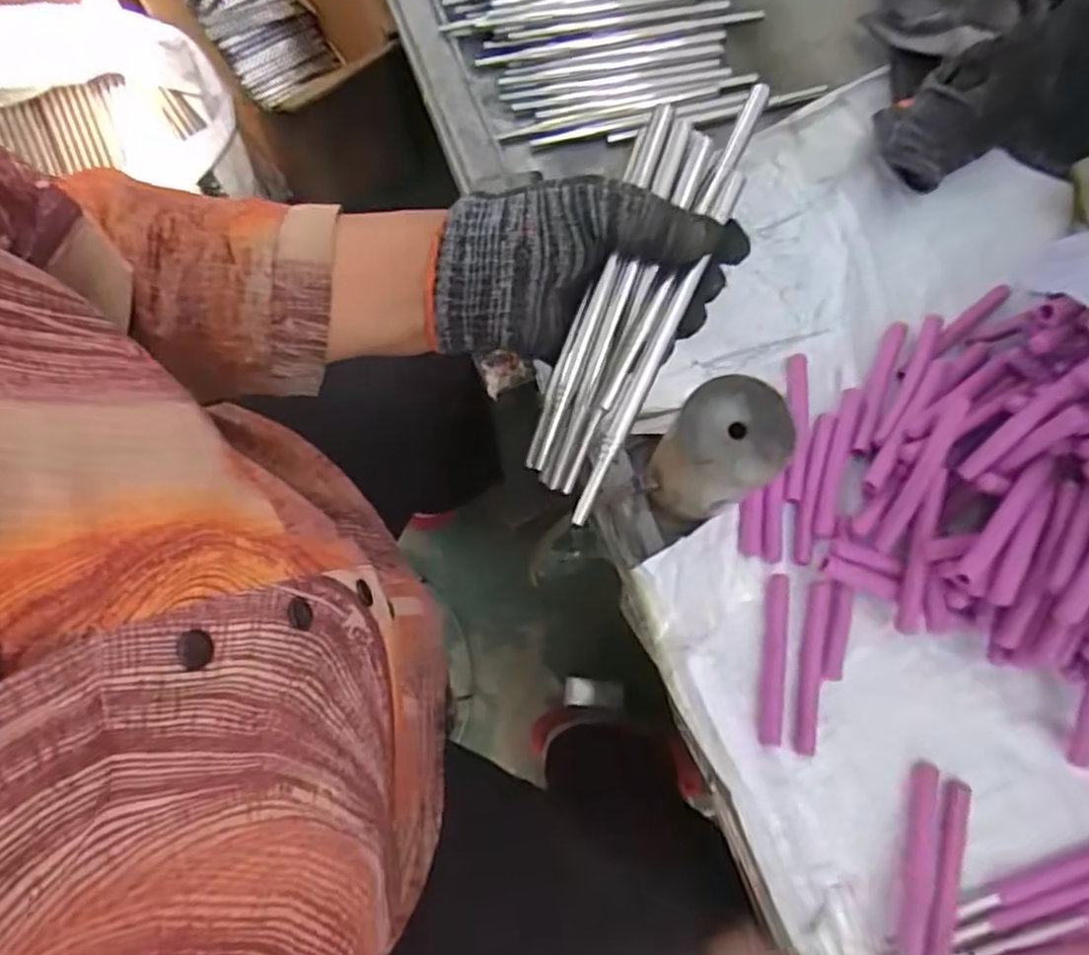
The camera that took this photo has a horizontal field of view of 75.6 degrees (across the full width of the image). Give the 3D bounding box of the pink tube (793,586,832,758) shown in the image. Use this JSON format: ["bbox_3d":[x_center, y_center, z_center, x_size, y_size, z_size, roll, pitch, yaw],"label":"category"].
[{"bbox_3d":[0.171,0.121,0.447,0.013,0.008,0.107,11,76,2],"label":"pink tube"}]

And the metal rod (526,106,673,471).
[{"bbox_3d":[0.023,-0.086,0.329,0.011,0.009,0.172,21,97,4],"label":"metal rod"}]

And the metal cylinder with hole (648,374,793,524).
[{"bbox_3d":[0.099,-0.011,0.421,0.056,0.120,0.058,0,76,-1],"label":"metal cylinder with hole"}]

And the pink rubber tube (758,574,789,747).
[{"bbox_3d":[0.148,0.117,0.452,0.014,0.009,0.105,8,76,1],"label":"pink rubber tube"}]

